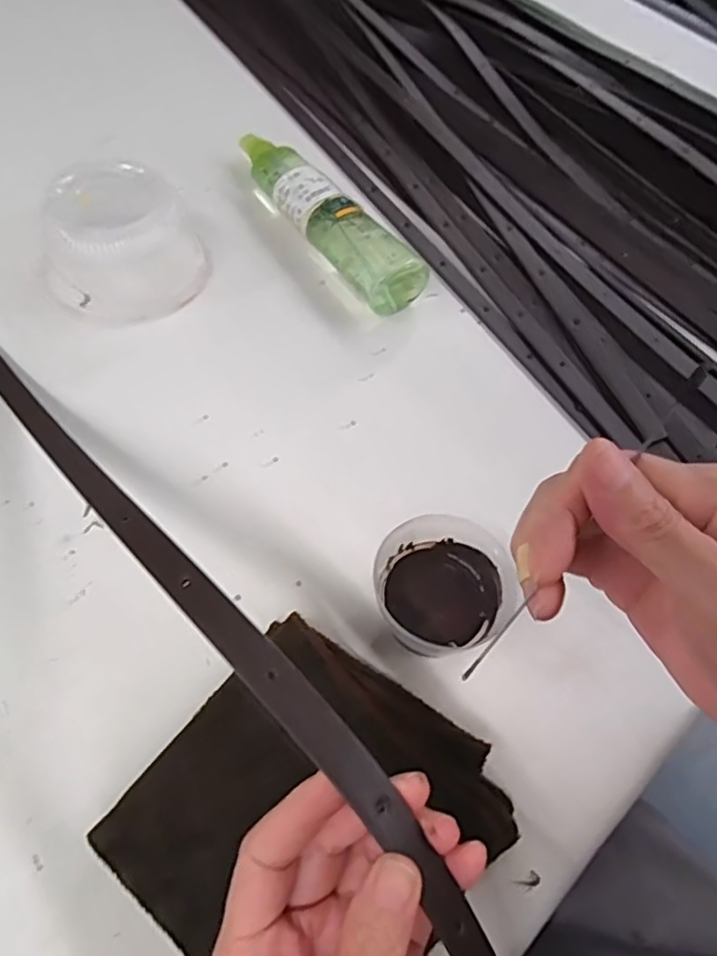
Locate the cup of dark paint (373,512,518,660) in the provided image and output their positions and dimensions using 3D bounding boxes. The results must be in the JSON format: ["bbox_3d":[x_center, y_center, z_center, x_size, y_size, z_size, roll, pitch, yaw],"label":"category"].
[{"bbox_3d":[0.043,0.055,0.310,0.065,0.045,0.061,2,58,-3],"label":"cup of dark paint"}]

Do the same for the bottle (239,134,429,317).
[{"bbox_3d":[-0.030,-0.204,0.476,0.046,0.037,0.213,-29,64,-20],"label":"bottle"}]

